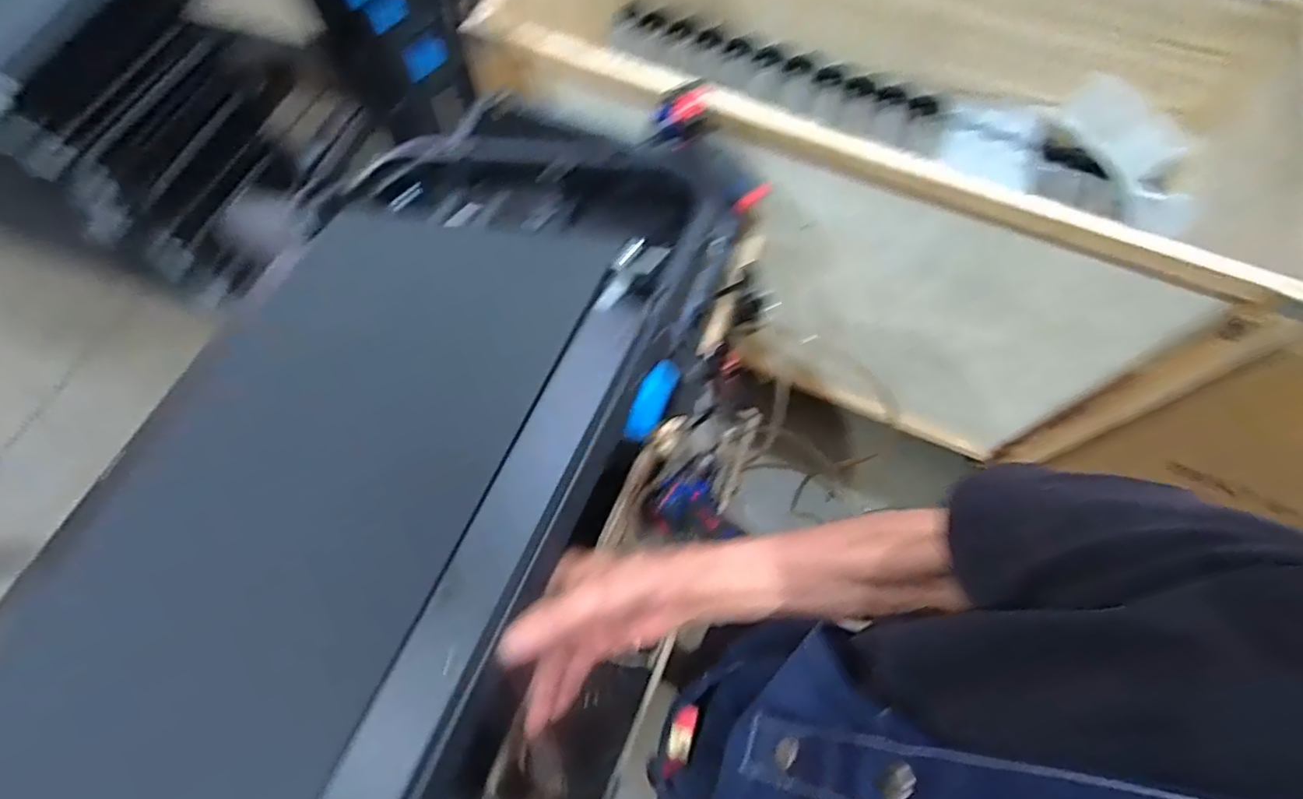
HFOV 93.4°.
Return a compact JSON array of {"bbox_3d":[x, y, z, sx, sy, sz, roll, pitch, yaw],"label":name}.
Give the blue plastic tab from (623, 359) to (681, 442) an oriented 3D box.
[{"bbox_3d":[0.000,0.001,0.505,0.025,0.014,0.071,28,103,11],"label":"blue plastic tab"}]

